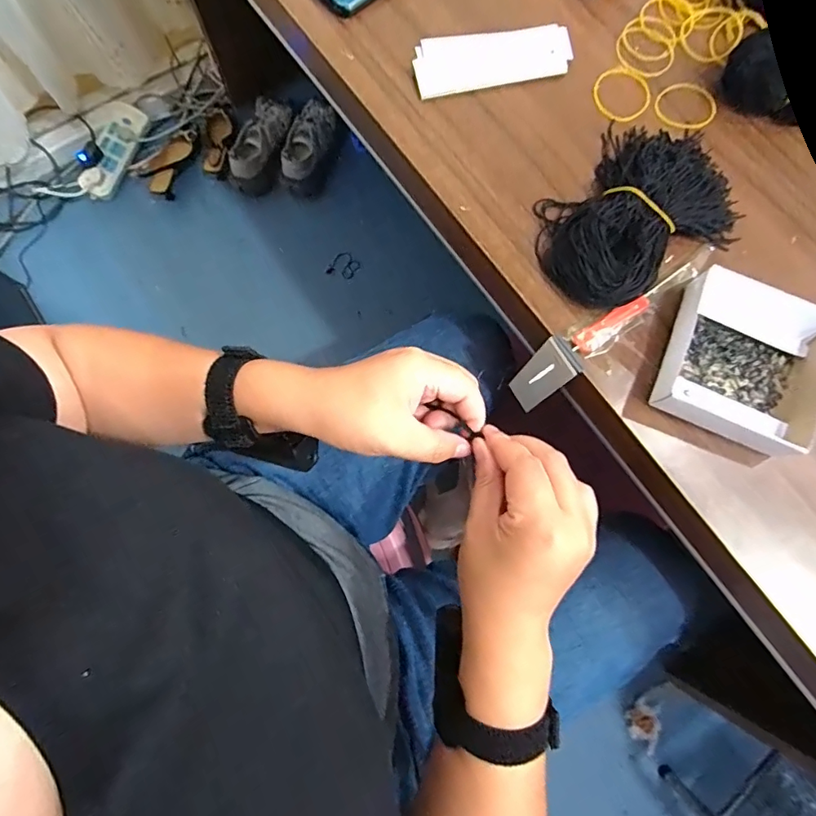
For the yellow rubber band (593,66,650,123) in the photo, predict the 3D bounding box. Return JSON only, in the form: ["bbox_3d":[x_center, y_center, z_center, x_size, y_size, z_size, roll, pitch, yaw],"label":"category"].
[{"bbox_3d":[0.180,-0.263,0.399,0.054,0.004,0.047,-37,81,-8],"label":"yellow rubber band"}]

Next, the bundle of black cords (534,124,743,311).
[{"bbox_3d":[0.175,-0.148,0.357,0.122,0.034,0.177,40,80,8],"label":"bundle of black cords"}]

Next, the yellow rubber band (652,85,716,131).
[{"bbox_3d":[0.232,-0.251,0.398,0.051,0.004,0.046,-8,78,-3],"label":"yellow rubber band"}]

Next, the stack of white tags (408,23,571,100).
[{"bbox_3d":[0.071,-0.292,0.400,0.133,0.013,0.053,-12,78,-3],"label":"stack of white tags"}]

